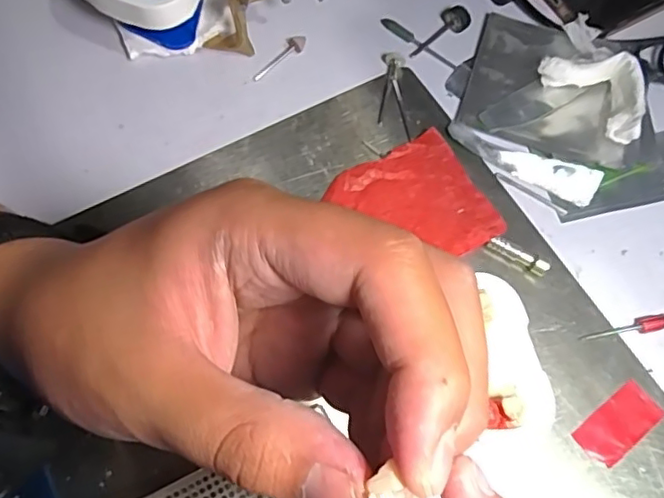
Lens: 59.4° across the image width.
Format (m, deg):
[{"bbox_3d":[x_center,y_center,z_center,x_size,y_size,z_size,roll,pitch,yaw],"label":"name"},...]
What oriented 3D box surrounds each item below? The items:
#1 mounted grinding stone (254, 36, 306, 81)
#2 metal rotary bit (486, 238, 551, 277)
[{"bbox_3d":[-0.032,-0.116,0.351,0.038,0.007,0.009,-42,75,-17],"label":"mounted grinding stone"},{"bbox_3d":[0.098,0.004,0.306,0.032,0.009,0.007,33,70,10],"label":"metal rotary bit"}]

